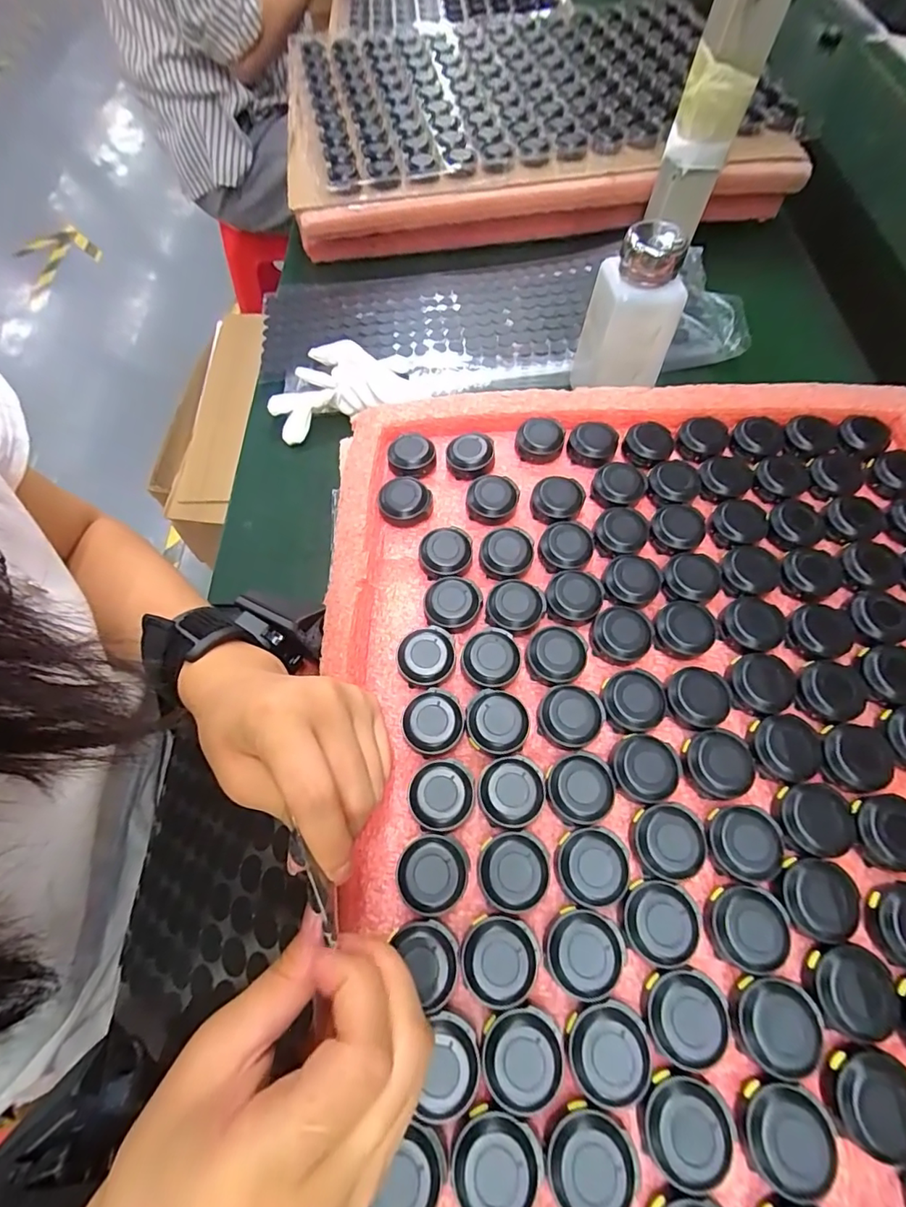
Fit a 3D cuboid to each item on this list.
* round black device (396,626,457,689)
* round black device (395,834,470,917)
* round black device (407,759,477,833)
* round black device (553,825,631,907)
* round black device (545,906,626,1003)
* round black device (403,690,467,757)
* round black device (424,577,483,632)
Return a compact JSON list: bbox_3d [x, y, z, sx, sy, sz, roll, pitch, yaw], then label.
[{"bbox_3d":[-0.013,0.028,0.251,0.029,0.014,0.028,0,64,0],"label":"round black device"},{"bbox_3d":[-0.009,0.113,0.209,0.029,0.013,0.028,0,64,0],"label":"round black device"},{"bbox_3d":[-0.005,0.086,0.223,0.029,0.012,0.029,0,64,0],"label":"round black device"},{"bbox_3d":[0.059,0.110,0.209,0.028,0.012,0.029,0,64,0],"label":"round black device"},{"bbox_3d":[0.052,0.136,0.193,0.029,0.006,0.029,0,64,0],"label":"round black device"},{"bbox_3d":[-0.009,0.057,0.238,0.029,0.013,0.028,0,64,0],"label":"round black device"},{"bbox_3d":[0.000,0.000,0.261,0.028,0.008,0.029,0,64,0],"label":"round black device"}]

